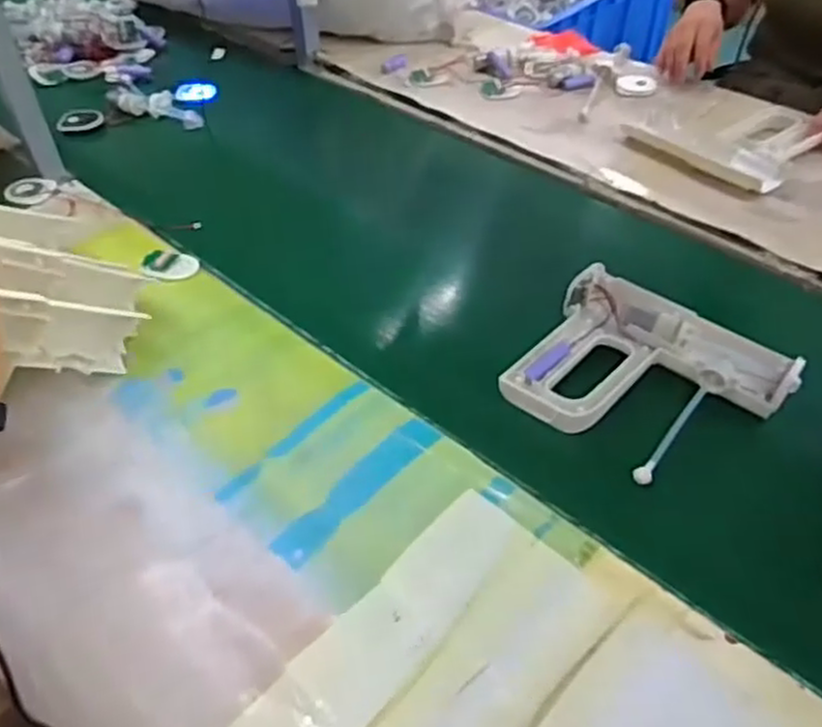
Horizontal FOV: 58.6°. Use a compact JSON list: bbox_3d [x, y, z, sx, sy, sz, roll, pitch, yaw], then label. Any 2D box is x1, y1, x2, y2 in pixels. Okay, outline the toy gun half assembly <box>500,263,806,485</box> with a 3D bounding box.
[{"bbox_3d":[0.204,0.006,0.646,0.206,0.031,0.178,35,57,28],"label":"toy gun half assembly"}]

